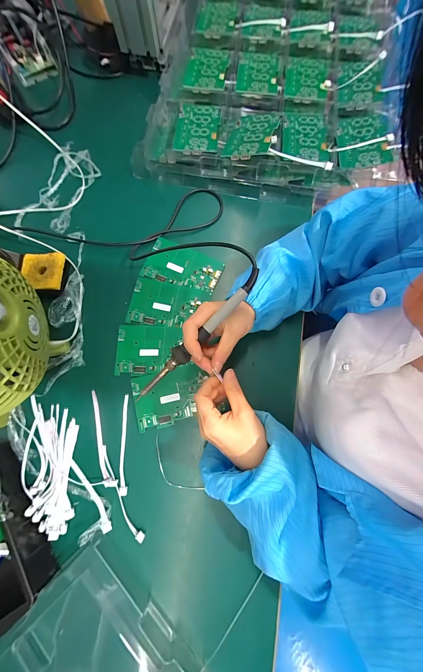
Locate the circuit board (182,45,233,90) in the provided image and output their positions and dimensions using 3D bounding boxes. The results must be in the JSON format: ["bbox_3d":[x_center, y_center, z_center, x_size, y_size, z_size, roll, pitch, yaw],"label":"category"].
[{"bbox_3d":[-0.009,-0.548,0.515,0.083,0.011,0.128,7,75,1],"label":"circuit board"}]

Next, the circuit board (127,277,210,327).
[{"bbox_3d":[-0.073,-0.053,0.422,0.127,0.006,0.080,12,76,3],"label":"circuit board"}]

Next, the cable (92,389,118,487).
[{"bbox_3d":[-0.166,0.149,0.370,0.017,0.012,0.139,-21,77,-6],"label":"cable"}]

